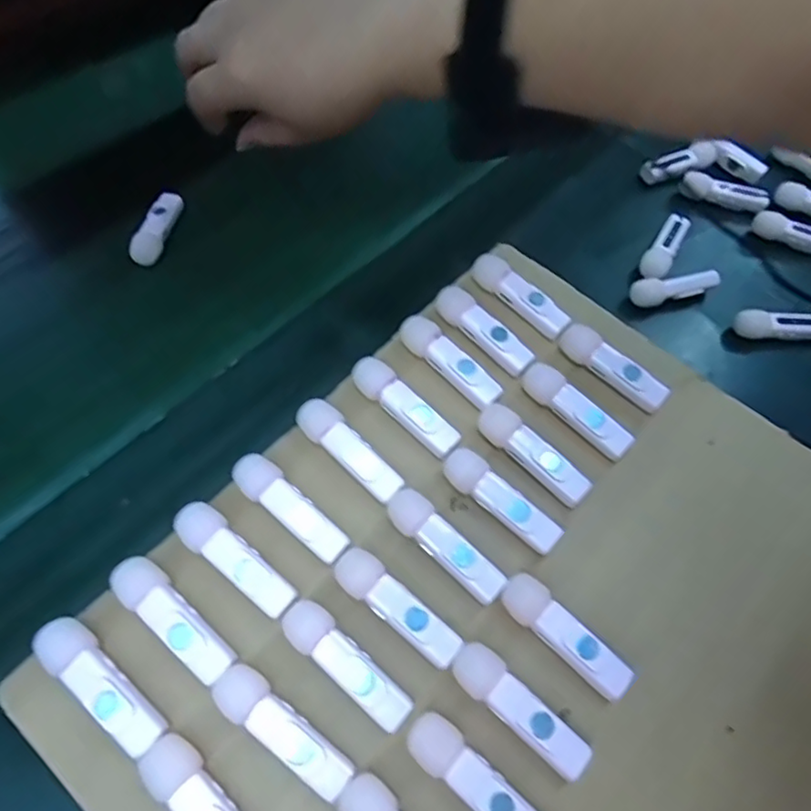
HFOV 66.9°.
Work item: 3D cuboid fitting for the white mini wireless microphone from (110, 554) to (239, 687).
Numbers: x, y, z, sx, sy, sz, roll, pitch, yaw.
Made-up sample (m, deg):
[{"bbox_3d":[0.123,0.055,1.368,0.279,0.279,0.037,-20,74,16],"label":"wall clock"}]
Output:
[{"bbox_3d":[-0.099,0.091,0.261,0.063,0.016,0.018,37,64,21],"label":"white mini wireless microphone"}]

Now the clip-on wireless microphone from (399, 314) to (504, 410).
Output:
[{"bbox_3d":[0.024,-0.024,0.334,0.065,0.018,0.016,39,65,22],"label":"clip-on wireless microphone"}]

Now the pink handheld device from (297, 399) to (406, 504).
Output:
[{"bbox_3d":[-0.028,0.023,0.306,0.018,0.020,0.062,-40,66,-22],"label":"pink handheld device"}]

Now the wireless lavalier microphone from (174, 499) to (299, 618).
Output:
[{"bbox_3d":[-0.076,0.068,0.274,0.063,0.014,0.018,35,64,20],"label":"wireless lavalier microphone"}]

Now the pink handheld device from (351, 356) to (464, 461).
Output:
[{"bbox_3d":[0.000,0.001,0.319,0.065,0.017,0.016,38,64,21],"label":"pink handheld device"}]

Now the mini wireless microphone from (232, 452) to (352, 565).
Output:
[{"bbox_3d":[-0.054,0.048,0.288,0.063,0.019,0.018,34,63,19],"label":"mini wireless microphone"}]

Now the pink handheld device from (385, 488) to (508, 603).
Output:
[{"bbox_3d":[0.018,0.065,0.287,0.018,0.011,0.064,-40,66,-23],"label":"pink handheld device"}]

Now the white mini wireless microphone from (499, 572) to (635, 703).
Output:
[{"bbox_3d":[0.070,0.102,0.273,0.063,0.016,0.017,39,65,22],"label":"white mini wireless microphone"}]

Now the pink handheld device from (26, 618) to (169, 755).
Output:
[{"bbox_3d":[-0.122,0.113,0.247,0.064,0.019,0.018,38,64,21],"label":"pink handheld device"}]

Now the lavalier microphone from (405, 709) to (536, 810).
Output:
[{"bbox_3d":[0.028,0.152,0.245,0.064,0.019,0.018,38,64,21],"label":"lavalier microphone"}]

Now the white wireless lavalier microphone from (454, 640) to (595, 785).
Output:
[{"bbox_3d":[0.048,0.128,0.259,0.063,0.018,0.019,35,64,20],"label":"white wireless lavalier microphone"}]

